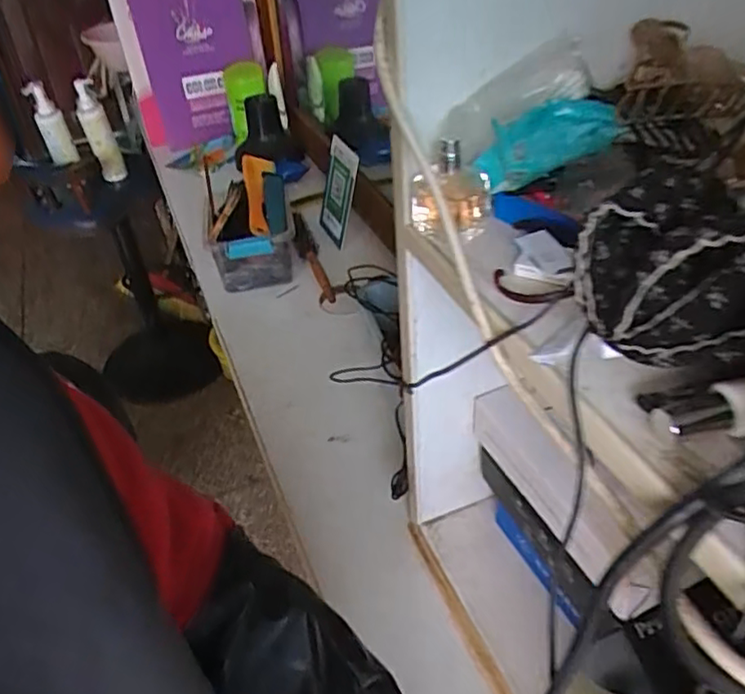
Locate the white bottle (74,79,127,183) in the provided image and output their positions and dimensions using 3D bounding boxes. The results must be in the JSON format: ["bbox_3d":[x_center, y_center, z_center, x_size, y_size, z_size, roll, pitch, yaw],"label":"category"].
[{"bbox_3d":[-0.706,-0.558,1.670,0.077,0.254,0.086,-25,20,-25],"label":"white bottle"}]

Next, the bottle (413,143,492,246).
[{"bbox_3d":[0.051,-0.099,0.415,0.052,0.063,0.048,1,38,6],"label":"bottle"}]

